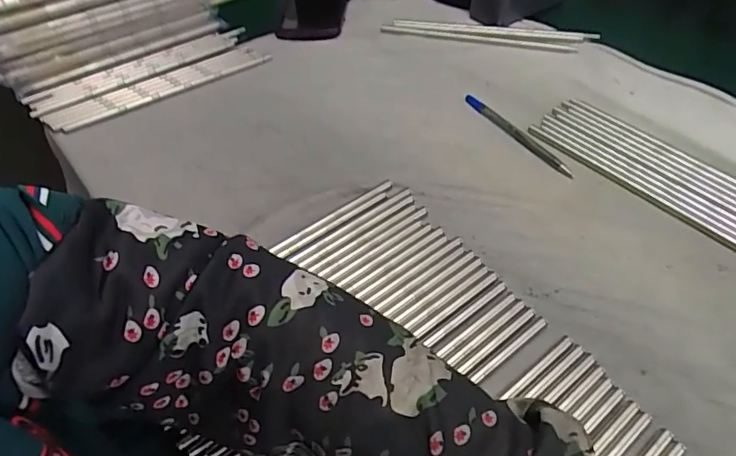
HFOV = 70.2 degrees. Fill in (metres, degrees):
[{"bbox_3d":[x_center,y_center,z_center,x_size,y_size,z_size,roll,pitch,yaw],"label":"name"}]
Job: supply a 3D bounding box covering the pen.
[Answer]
[{"bbox_3d":[0.137,-0.088,0.483,0.013,0.010,0.135,-25,51,-22],"label":"pen"}]

